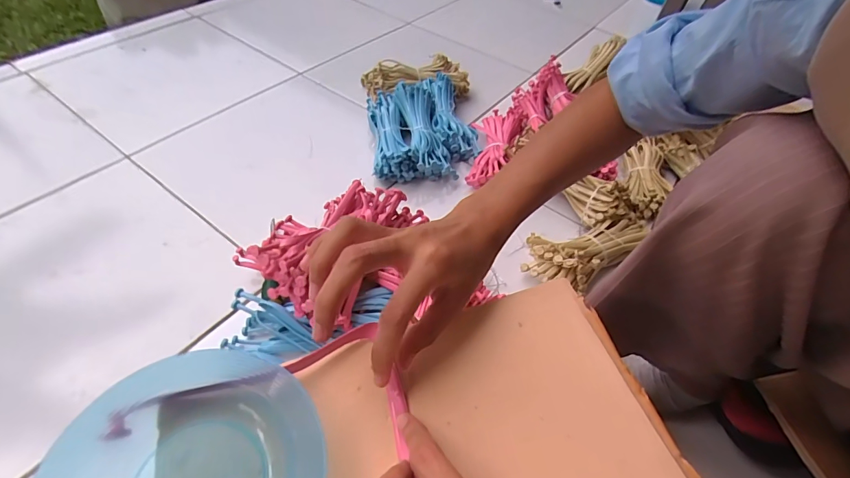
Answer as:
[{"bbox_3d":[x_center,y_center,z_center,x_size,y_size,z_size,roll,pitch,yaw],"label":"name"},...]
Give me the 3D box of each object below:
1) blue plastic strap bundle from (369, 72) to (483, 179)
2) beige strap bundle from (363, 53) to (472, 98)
[{"bbox_3d":[-0.003,-0.226,0.774,0.203,0.066,0.262,-3,51,-8],"label":"blue plastic strap bundle"},{"bbox_3d":[-0.020,-0.357,0.886,0.236,0.060,0.080,1,51,-5],"label":"beige strap bundle"}]

